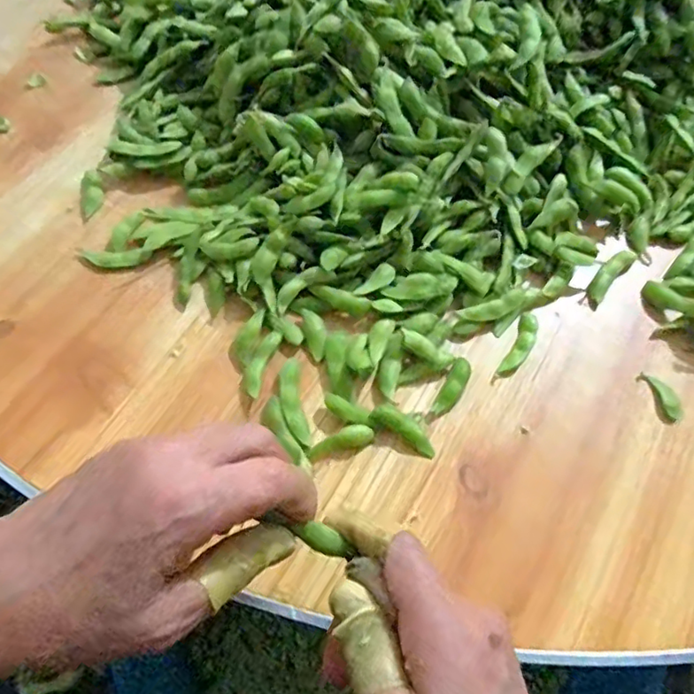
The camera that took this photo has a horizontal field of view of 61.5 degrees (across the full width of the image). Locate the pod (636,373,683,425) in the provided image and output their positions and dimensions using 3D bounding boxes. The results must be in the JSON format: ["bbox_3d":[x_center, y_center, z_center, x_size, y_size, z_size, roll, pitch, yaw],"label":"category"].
[{"bbox_3d":[0.190,0.029,0.351,0.016,0.004,0.033,-16,63,-11],"label":"pod"}]

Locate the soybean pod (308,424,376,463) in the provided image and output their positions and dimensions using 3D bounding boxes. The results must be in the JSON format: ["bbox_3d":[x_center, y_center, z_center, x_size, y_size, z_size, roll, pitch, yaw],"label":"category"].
[{"bbox_3d":[-0.004,0.053,0.328,0.038,0.011,0.011,-17,64,-12],"label":"soybean pod"}]

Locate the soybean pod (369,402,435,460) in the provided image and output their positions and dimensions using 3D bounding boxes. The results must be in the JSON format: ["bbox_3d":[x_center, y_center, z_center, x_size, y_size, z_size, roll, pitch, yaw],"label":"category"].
[{"bbox_3d":[0.033,0.048,0.331,0.042,0.008,0.012,38,68,-3],"label":"soybean pod"}]

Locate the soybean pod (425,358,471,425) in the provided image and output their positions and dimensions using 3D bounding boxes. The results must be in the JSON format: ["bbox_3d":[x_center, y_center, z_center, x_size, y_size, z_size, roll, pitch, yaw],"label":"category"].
[{"bbox_3d":[0.062,0.027,0.347,0.013,0.007,0.045,27,63,12],"label":"soybean pod"}]

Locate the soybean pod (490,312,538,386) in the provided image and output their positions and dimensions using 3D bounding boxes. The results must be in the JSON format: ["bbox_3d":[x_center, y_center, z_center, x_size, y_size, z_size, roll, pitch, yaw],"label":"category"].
[{"bbox_3d":[0.107,0.002,0.363,0.014,0.005,0.054,26,63,11],"label":"soybean pod"}]

